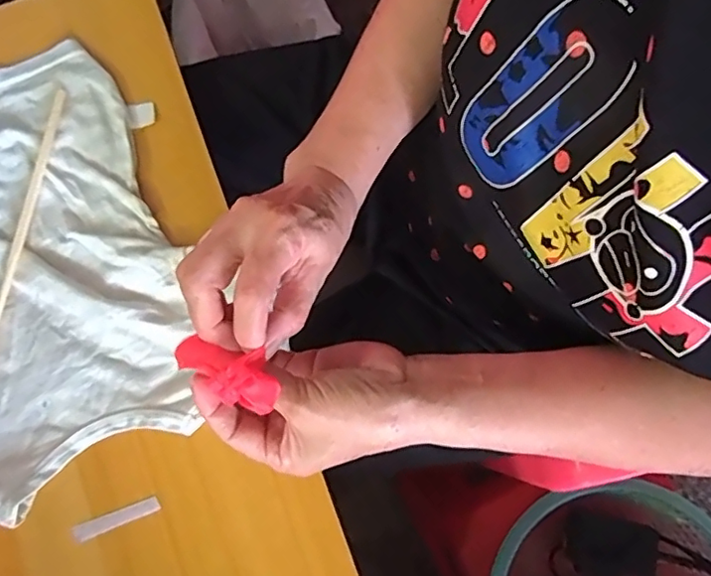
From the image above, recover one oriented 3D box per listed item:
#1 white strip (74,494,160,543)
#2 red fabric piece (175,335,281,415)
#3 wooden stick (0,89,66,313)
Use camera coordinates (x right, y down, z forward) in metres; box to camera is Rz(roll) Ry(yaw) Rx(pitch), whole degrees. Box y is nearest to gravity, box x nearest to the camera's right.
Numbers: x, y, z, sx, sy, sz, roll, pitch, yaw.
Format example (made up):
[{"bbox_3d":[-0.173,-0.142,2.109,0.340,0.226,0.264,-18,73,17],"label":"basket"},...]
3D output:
[{"bbox_3d":[-0.164,0.158,0.390,0.057,0.004,0.011,-20,82,-7],"label":"white strip"},{"bbox_3d":[-0.072,0.041,0.311,0.072,0.016,0.027,18,77,37],"label":"red fabric piece"},{"bbox_3d":[-0.249,-0.043,0.421,0.012,0.008,0.223,10,79,2],"label":"wooden stick"}]

